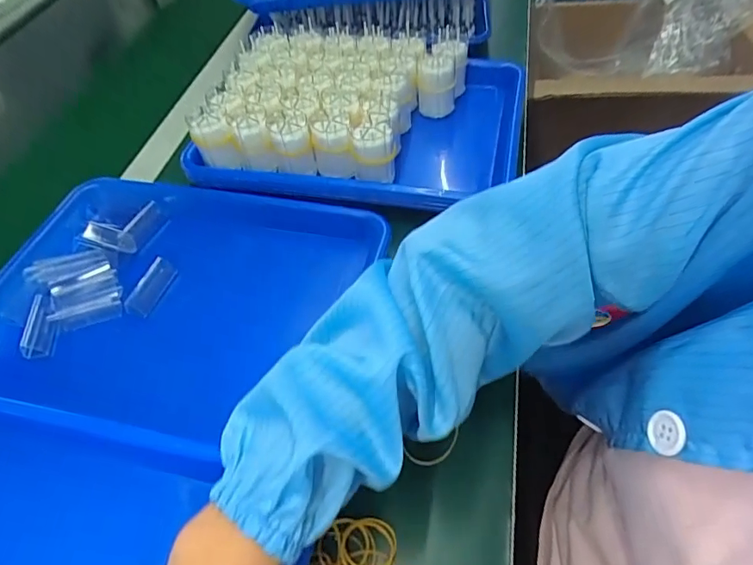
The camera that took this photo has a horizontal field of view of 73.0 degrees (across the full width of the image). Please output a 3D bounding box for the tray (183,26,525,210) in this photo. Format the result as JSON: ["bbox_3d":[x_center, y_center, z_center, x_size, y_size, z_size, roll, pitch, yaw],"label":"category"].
[{"bbox_3d":[-0.013,-0.180,0.538,0.320,0.072,0.231,7,53,11],"label":"tray"}]

